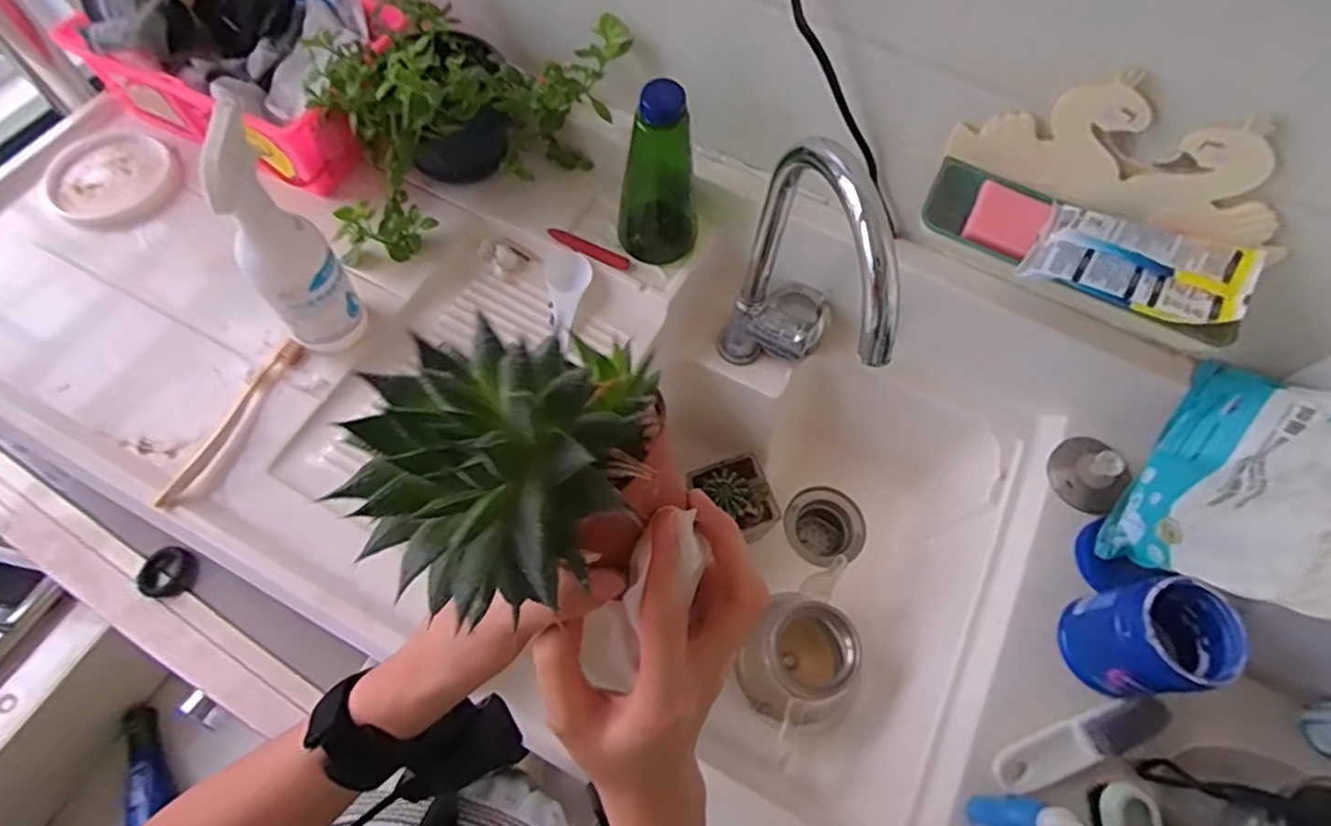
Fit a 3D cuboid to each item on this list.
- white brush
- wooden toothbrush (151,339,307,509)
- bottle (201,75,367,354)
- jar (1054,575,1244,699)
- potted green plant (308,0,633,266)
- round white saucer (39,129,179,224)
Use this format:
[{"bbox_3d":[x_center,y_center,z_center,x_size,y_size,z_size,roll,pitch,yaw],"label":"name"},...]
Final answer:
[{"bbox_3d":[0.366,0.294,0.588,0.160,0.031,0.040,-18,67,-10],"label":"white brush"},{"bbox_3d":[-0.405,0.006,0.623,0.016,0.015,0.186,25,67,9],"label":"wooden toothbrush"},{"bbox_3d":[-0.327,-0.149,0.572,0.079,0.230,0.076,-30,70,-15],"label":"bottle"},{"bbox_3d":[0.420,0.197,0.580,0.093,0.105,0.086,1,65,-2],"label":"jar"},{"bbox_3d":[-0.215,-0.327,0.699,0.314,0.177,0.182,-25,69,-13],"label":"potted green plant"},{"bbox_3d":[-0.616,-0.263,0.739,0.139,0.022,0.125,42,70,15],"label":"round white saucer"}]

